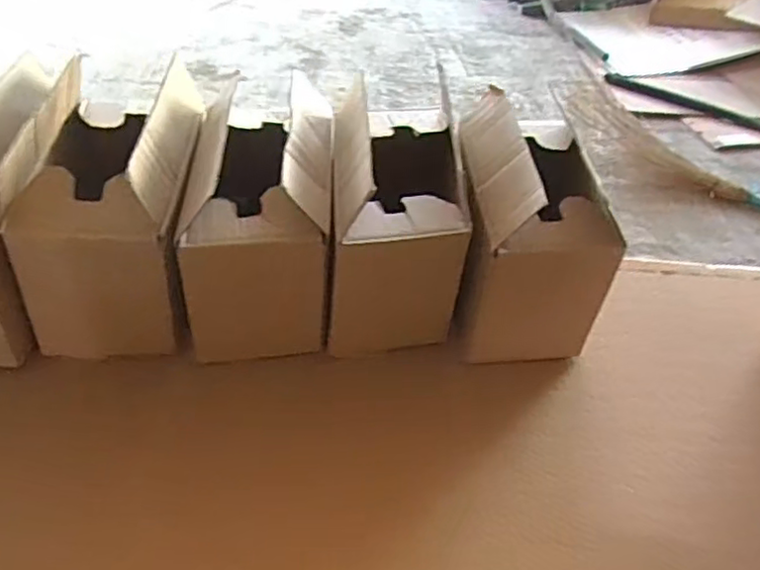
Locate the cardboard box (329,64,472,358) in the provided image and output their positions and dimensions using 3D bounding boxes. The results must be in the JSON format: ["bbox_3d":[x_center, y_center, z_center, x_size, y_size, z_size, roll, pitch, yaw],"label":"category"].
[{"bbox_3d":[0.013,-0.075,0.719,0.134,0.210,0.218,2,44,-5],"label":"cardboard box"}]

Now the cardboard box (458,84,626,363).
[{"bbox_3d":[0.152,-0.072,0.721,0.135,0.192,0.228,1,44,-7],"label":"cardboard box"}]

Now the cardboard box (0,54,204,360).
[{"bbox_3d":[-0.262,-0.081,0.669,0.143,0.201,0.225,1,44,-7],"label":"cardboard box"}]

